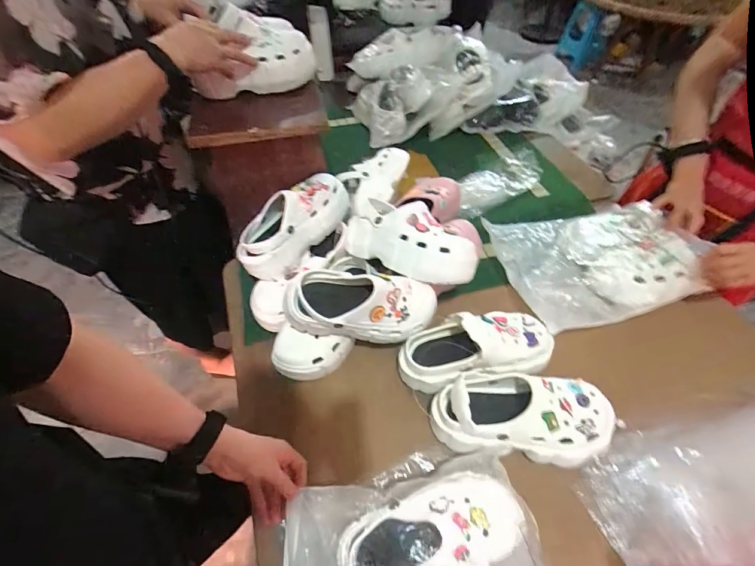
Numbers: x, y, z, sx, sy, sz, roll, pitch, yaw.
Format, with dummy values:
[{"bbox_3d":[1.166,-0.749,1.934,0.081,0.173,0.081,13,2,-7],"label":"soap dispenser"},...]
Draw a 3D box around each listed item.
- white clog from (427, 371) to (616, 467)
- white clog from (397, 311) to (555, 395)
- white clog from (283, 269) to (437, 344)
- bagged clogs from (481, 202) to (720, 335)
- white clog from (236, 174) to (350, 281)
[{"bbox_3d":[0.217,0.202,0.565,0.260,0.093,0.119,4,52,2],"label":"white clog"},{"bbox_3d":[0.164,0.097,0.619,0.254,0.104,0.114,-9,53,-8],"label":"white clog"},{"bbox_3d":[-0.028,0.040,0.595,0.244,0.104,0.082,-1,52,-2],"label":"white clog"},{"bbox_3d":[0.434,-0.055,0.731,0.336,0.089,0.282,-6,53,-5],"label":"bagged clogs"},{"bbox_3d":[-0.165,-0.126,0.710,0.106,0.101,0.256,35,72,23],"label":"white clog"}]

